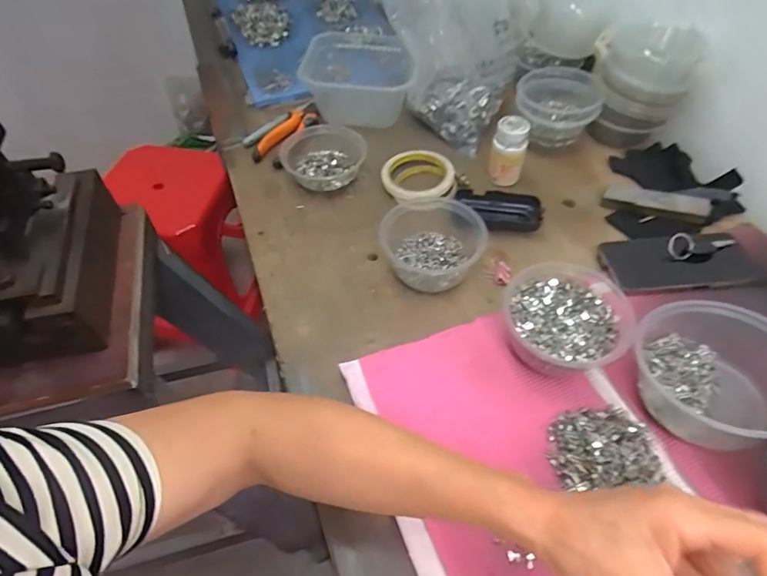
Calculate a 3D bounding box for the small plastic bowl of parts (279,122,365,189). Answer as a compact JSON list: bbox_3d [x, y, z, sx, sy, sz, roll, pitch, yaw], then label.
[{"bbox_3d":[-0.083,-0.181,0.661,0.111,0.044,0.105,-1,52,1],"label":"small plastic bowl of parts"}]

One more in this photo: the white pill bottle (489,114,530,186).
[{"bbox_3d":[0.165,-0.180,0.631,0.045,0.084,0.040,15,54,13],"label":"white pill bottle"}]

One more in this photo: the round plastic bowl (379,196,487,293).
[{"bbox_3d":[0.054,-0.060,0.555,0.112,0.056,0.118,-1,52,1],"label":"round plastic bowl"}]

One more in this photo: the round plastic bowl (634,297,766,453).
[{"bbox_3d":[0.295,0.075,0.418,0.125,0.080,0.129,-16,53,-10],"label":"round plastic bowl"}]

